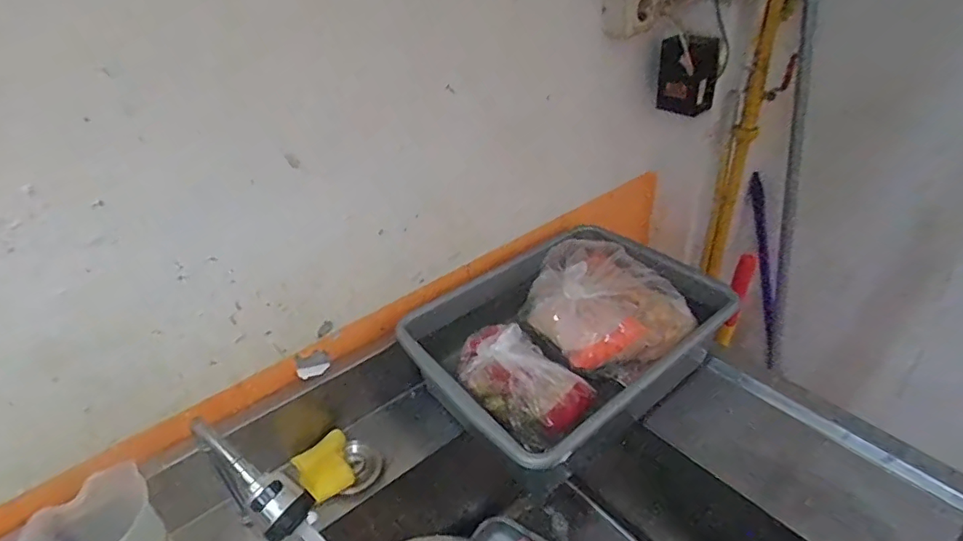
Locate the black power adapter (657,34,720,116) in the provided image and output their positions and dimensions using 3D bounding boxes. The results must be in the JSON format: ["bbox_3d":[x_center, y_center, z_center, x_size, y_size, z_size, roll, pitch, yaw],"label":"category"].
[{"bbox_3d":[0.374,-0.351,0.978,0.099,0.137,0.046,1,35,10],"label":"black power adapter"}]

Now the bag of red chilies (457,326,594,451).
[{"bbox_3d":[0.054,0.153,0.772,0.208,0.102,0.113,25,45,36],"label":"bag of red chilies"}]

